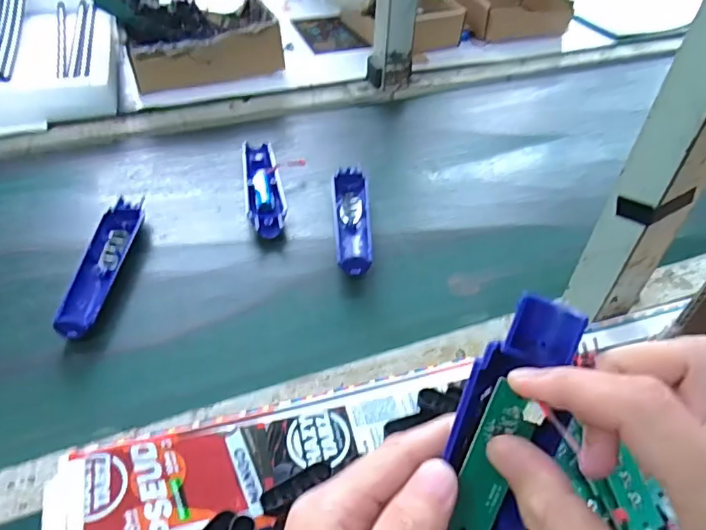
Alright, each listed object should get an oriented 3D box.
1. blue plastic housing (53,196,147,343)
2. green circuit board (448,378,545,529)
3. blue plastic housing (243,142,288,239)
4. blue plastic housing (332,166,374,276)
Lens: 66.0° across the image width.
[{"bbox_3d":[-0.230,-0.001,0.498,0.036,0.022,0.164,2,44,-1],"label":"blue plastic housing"},{"bbox_3d":[0.044,0.109,0.215,0.018,0.132,0.008,20,12,17],"label":"green circuit board"},{"bbox_3d":[-0.098,-0.084,0.593,0.041,0.021,0.161,-7,45,-11],"label":"blue plastic housing"},{"bbox_3d":[0.000,-0.046,0.557,0.038,0.021,0.157,-1,44,-4],"label":"blue plastic housing"}]

